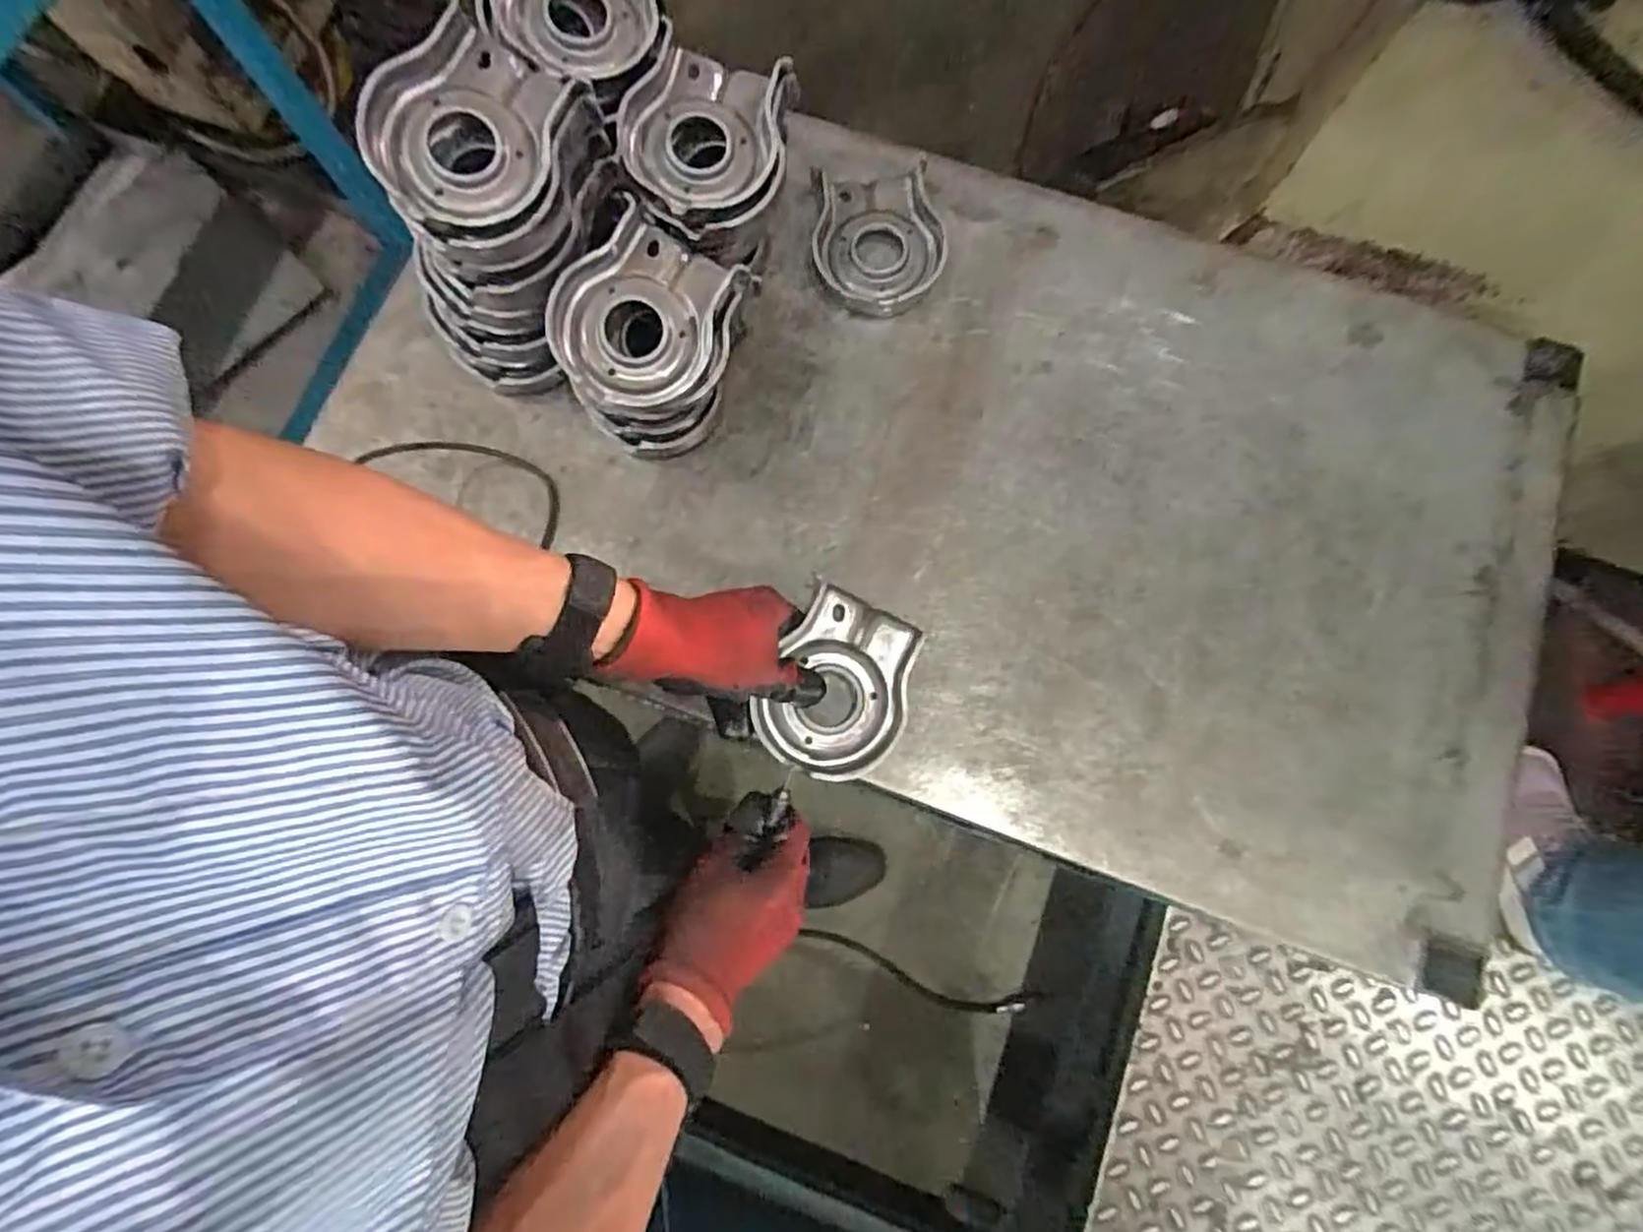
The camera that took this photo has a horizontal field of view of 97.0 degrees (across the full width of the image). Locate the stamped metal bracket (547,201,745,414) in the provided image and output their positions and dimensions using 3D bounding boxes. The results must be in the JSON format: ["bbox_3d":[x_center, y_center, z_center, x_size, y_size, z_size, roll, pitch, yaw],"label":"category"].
[{"bbox_3d":[-0.118,-0.198,0.492,0.106,0.045,0.123,27,82,-8],"label":"stamped metal bracket"}]

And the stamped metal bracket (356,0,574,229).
[{"bbox_3d":[-0.209,-0.299,0.438,0.093,0.034,0.127,17,77,-15],"label":"stamped metal bracket"}]

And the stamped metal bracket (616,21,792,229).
[{"bbox_3d":[-0.080,-0.335,0.503,0.108,0.030,0.129,7,76,3],"label":"stamped metal bracket"}]

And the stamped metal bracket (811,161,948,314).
[{"bbox_3d":[0.045,-0.307,0.584,0.101,0.036,0.123,1,76,1],"label":"stamped metal bracket"}]

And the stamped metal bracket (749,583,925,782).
[{"bbox_3d":[0.015,0.048,0.491,0.087,0.021,0.121,24,78,7],"label":"stamped metal bracket"}]

